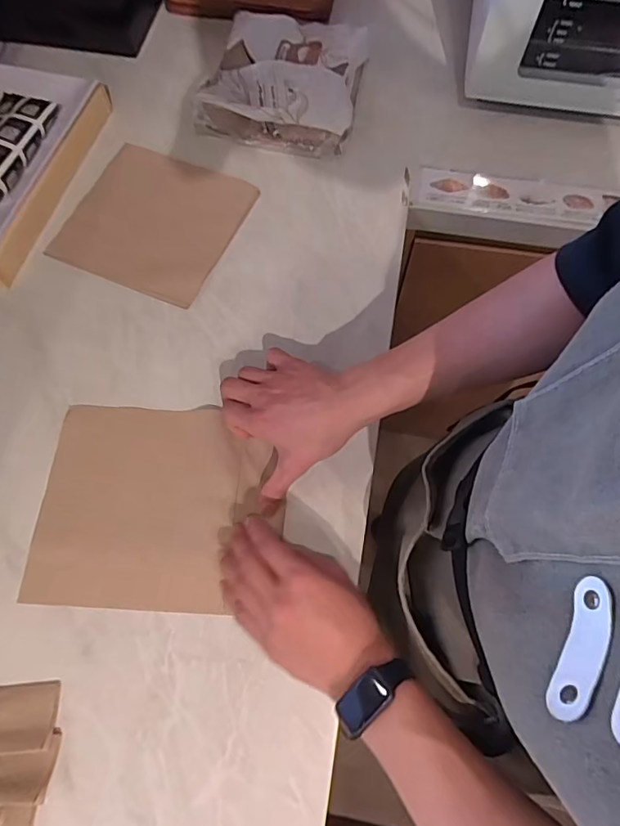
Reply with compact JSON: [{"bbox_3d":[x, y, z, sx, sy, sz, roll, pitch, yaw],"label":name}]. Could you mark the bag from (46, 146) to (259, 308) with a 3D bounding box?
[{"bbox_3d":[-0.195,-0.246,0.623,0.199,0.011,0.202,21,73,7],"label":"bag"}]

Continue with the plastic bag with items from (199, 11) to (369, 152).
[{"bbox_3d":[-0.035,-0.480,0.685,0.213,0.070,0.238,12,68,5],"label":"plastic bag with items"}]

